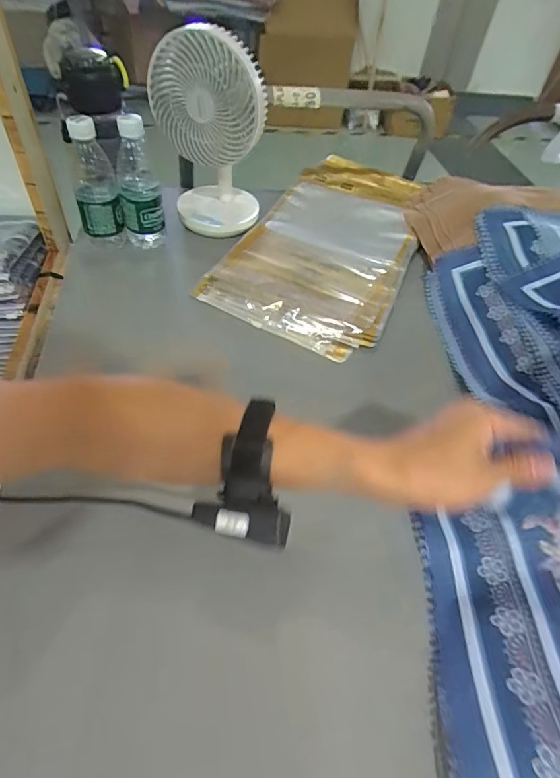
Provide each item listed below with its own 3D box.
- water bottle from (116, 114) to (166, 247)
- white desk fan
[{"bbox_3d":[-0.208,-0.301,0.652,0.059,0.193,0.077,-10,52,-13],"label":"water bottle"},{"bbox_3d":[-0.106,-0.367,0.655,0.151,0.250,0.131,-6,51,-10],"label":"white desk fan"}]

